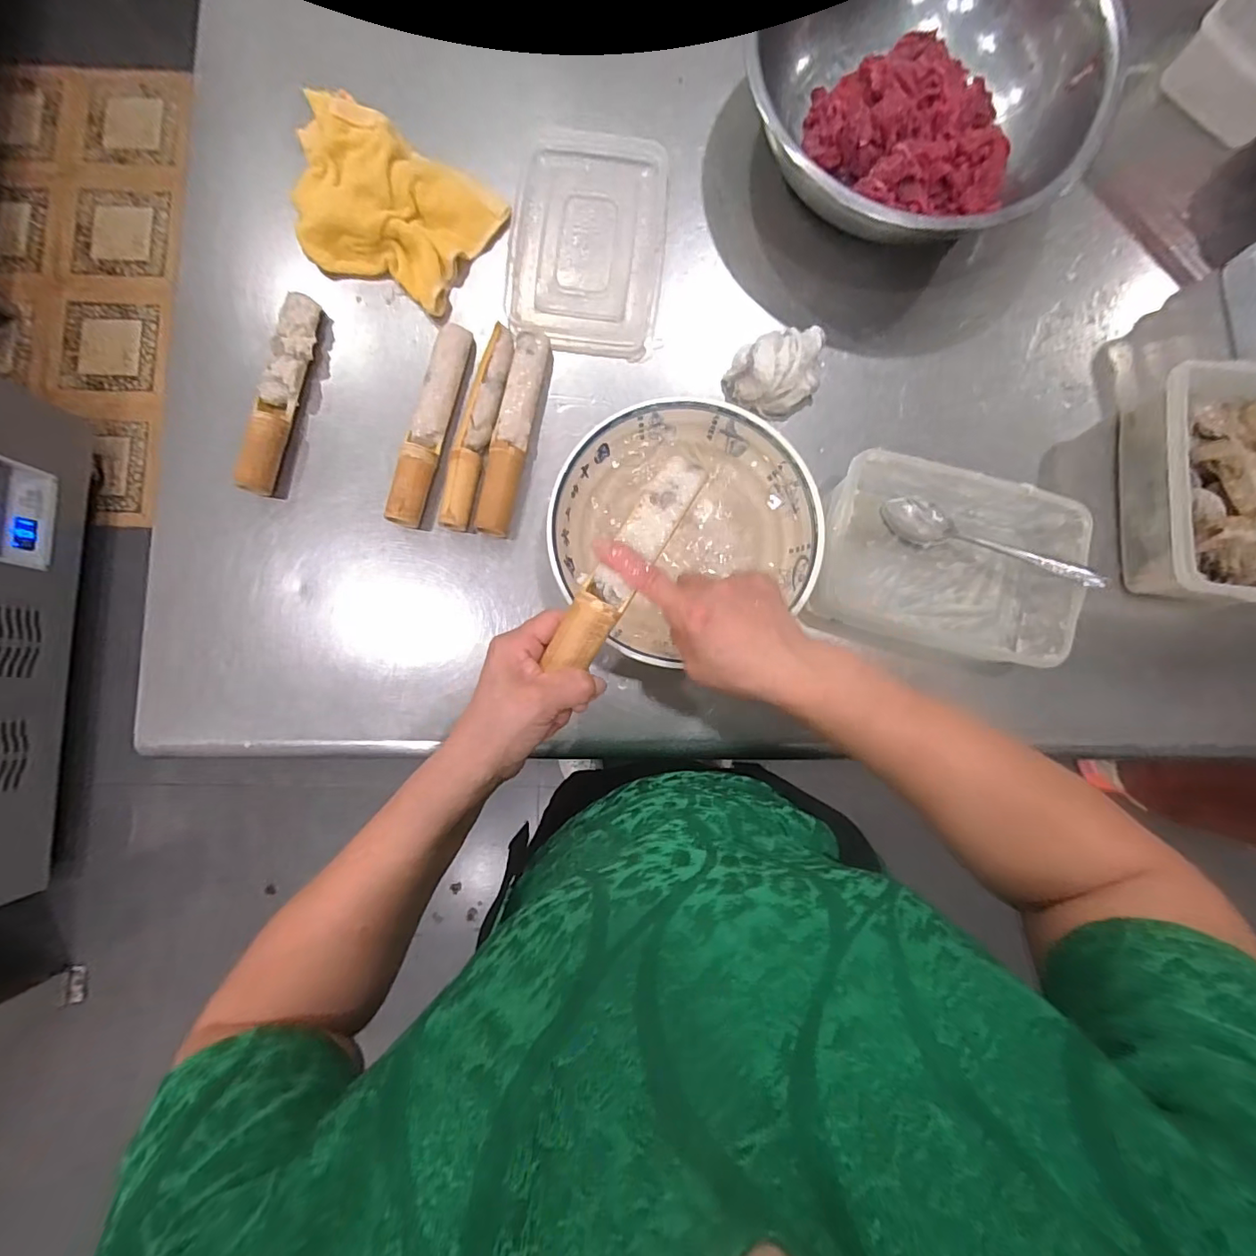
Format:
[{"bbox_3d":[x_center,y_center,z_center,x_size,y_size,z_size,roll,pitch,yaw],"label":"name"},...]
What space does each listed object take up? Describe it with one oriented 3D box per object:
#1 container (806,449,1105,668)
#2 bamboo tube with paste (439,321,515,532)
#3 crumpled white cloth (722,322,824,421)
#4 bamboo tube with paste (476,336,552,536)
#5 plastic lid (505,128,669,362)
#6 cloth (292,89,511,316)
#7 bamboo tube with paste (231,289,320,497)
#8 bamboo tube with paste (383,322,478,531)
[{"bbox_3d":[0.280,-0.059,0.489,0.212,0.074,0.152,13,85,-1],"label":"container"},{"bbox_3d":[-0.141,-0.186,0.510,0.029,0.032,0.194,16,84,0],"label":"bamboo tube with paste"},{"bbox_3d":[0.149,-0.249,0.524,0.100,0.040,0.073,-31,88,-4],"label":"crumpled white cloth"},{"bbox_3d":[-0.108,-0.185,0.509,0.030,0.034,0.198,12,84,0],"label":"bamboo tube with paste"},{"bbox_3d":[-0.041,-0.383,0.544,0.151,0.020,0.207,5,91,-3],"label":"plastic lid"},{"bbox_3d":[-0.250,-0.417,0.528,0.220,0.033,0.150,32,85,2],"label":"cloth"},{"bbox_3d":[-0.327,-0.221,0.507,0.028,0.040,0.195,11,84,0],"label":"bamboo tube with paste"},{"bbox_3d":[-0.185,-0.191,0.507,0.030,0.031,0.198,13,84,0],"label":"bamboo tube with paste"}]

